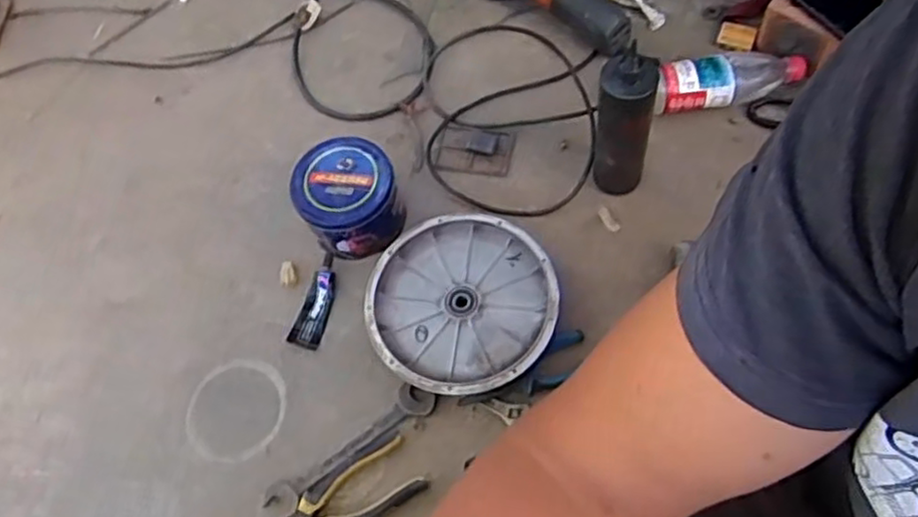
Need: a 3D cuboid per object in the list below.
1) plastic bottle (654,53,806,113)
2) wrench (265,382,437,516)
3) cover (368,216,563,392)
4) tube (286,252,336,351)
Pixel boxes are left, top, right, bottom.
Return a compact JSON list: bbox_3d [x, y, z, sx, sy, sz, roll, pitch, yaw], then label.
[{"bbox_3d":[0.328,-0.220,0.862,0.177,0.046,0.054,-13,63,0],"label":"plastic bottle"},{"bbox_3d":[-0.117,0.205,0.774,0.203,0.010,0.041,-35,65,-11],"label":"wrench"},{"bbox_3d":[0.004,0.055,0.816,0.216,0.052,0.214,-14,63,-1],"label":"cover"},{"bbox_3d":[-0.173,0.052,0.872,0.041,0.015,0.123,12,65,12],"label":"tube"}]

